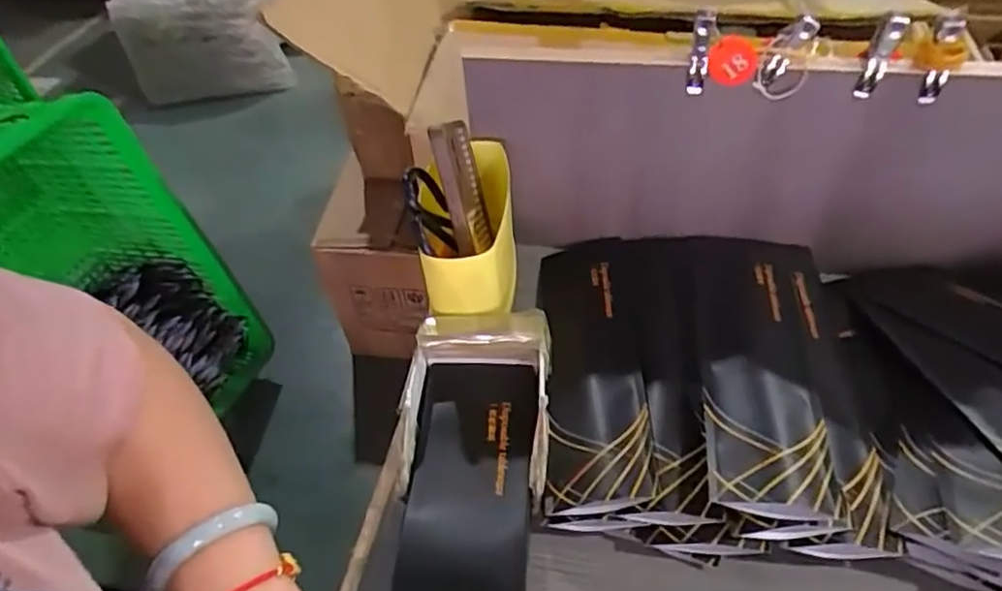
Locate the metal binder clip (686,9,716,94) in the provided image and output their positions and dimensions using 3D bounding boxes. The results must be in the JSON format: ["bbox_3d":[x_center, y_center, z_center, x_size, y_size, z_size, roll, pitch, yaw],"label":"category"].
[{"bbox_3d":[0.149,-0.180,0.493,0.014,0.065,0.014,10,49,16],"label":"metal binder clip"}]

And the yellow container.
[{"bbox_3d":[-0.027,-0.059,0.554,0.072,0.087,0.152,-5,47,2],"label":"yellow container"}]

